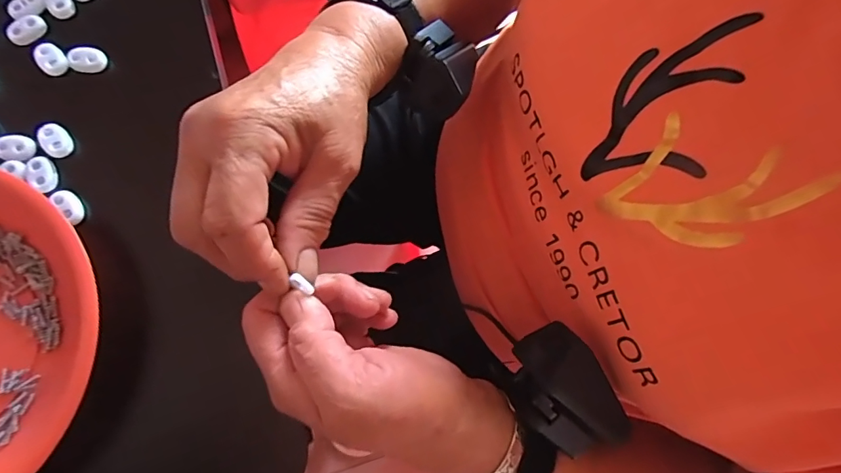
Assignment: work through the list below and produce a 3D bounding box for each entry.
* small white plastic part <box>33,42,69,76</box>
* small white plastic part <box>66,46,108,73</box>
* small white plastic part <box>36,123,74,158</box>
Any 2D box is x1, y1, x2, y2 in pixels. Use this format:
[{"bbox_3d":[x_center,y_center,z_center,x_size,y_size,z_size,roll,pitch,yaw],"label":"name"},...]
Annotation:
[{"bbox_3d":[-0.231,-0.111,0.292,0.016,0.006,0.022,-38,81,-9],"label":"small white plastic part"},{"bbox_3d":[-0.210,-0.111,0.294,0.022,0.008,0.013,-8,77,-3],"label":"small white plastic part"},{"bbox_3d":[-0.220,-0.058,0.281,0.016,0.007,0.019,-44,82,-10],"label":"small white plastic part"}]

